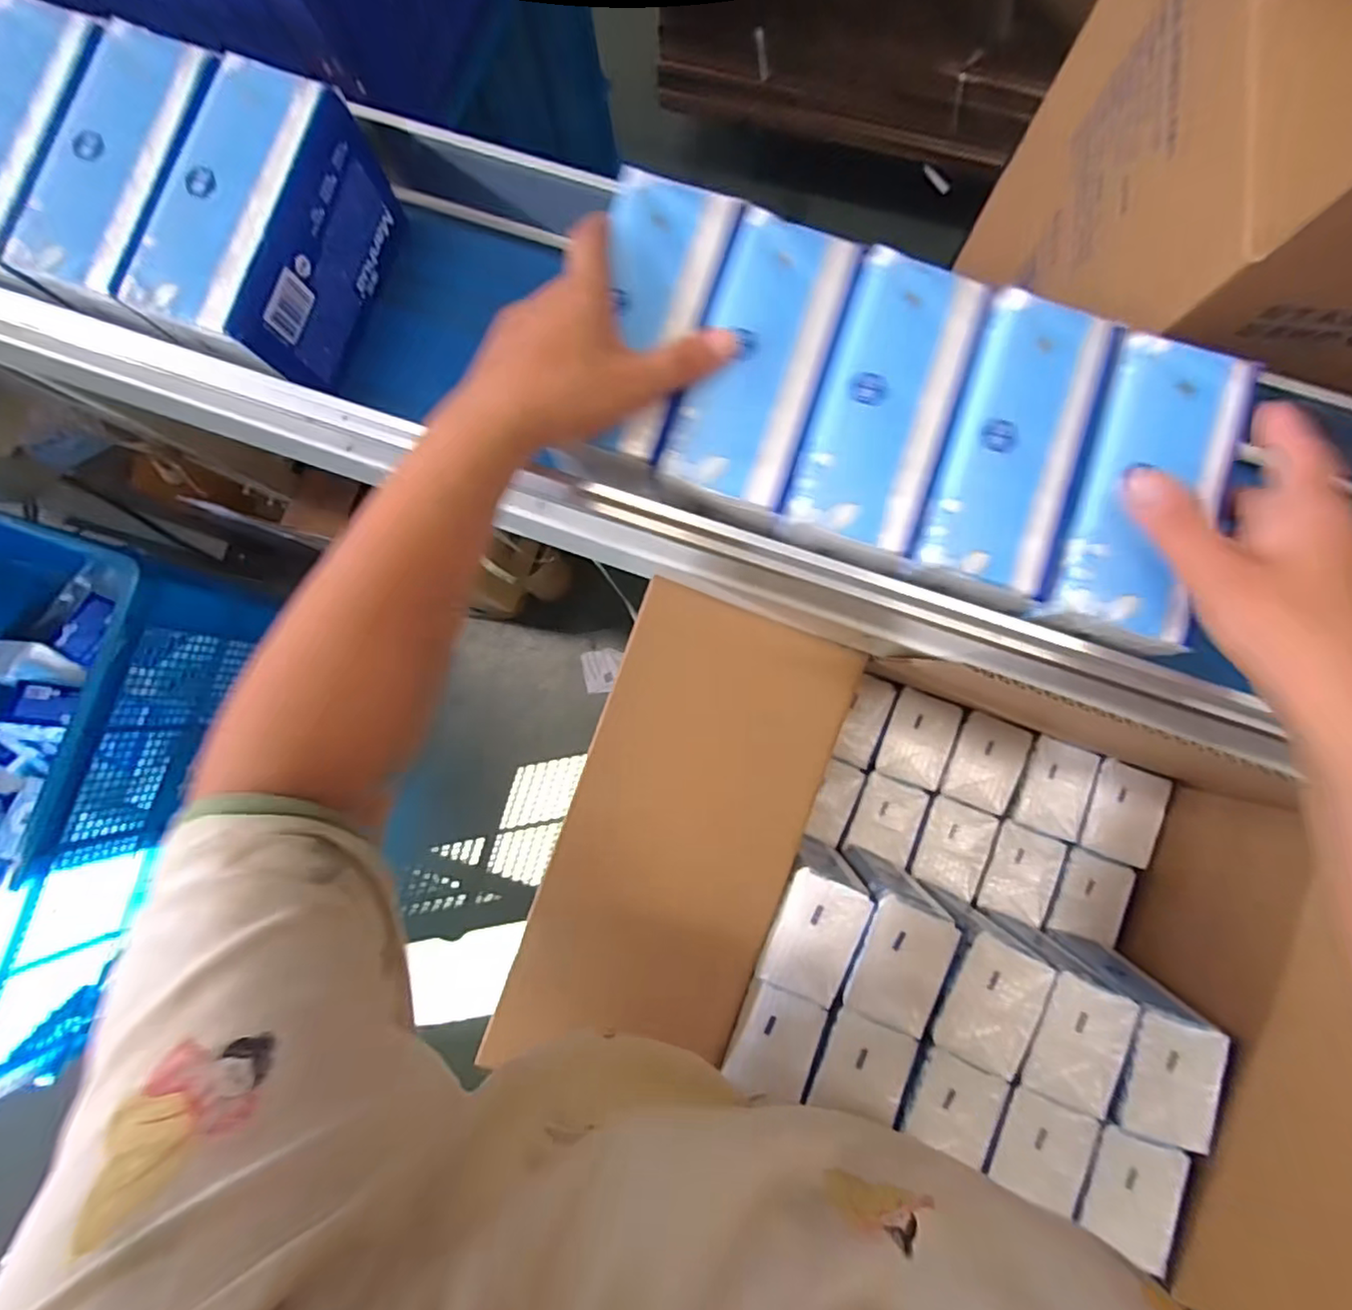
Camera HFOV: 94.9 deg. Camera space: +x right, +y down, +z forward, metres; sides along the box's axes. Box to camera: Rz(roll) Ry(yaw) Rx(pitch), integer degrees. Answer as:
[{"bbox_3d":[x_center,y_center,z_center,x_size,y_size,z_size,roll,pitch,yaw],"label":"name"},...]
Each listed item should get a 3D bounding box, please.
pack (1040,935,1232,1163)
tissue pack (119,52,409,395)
[{"bbox_3d":[0.361,0.304,0.503,0.071,0.132,0.099,13,85,3],"label":"pack"},{"bbox_3d":[-0.223,-0.227,0.347,0.066,0.080,0.141,18,86,3],"label":"tissue pack"}]

